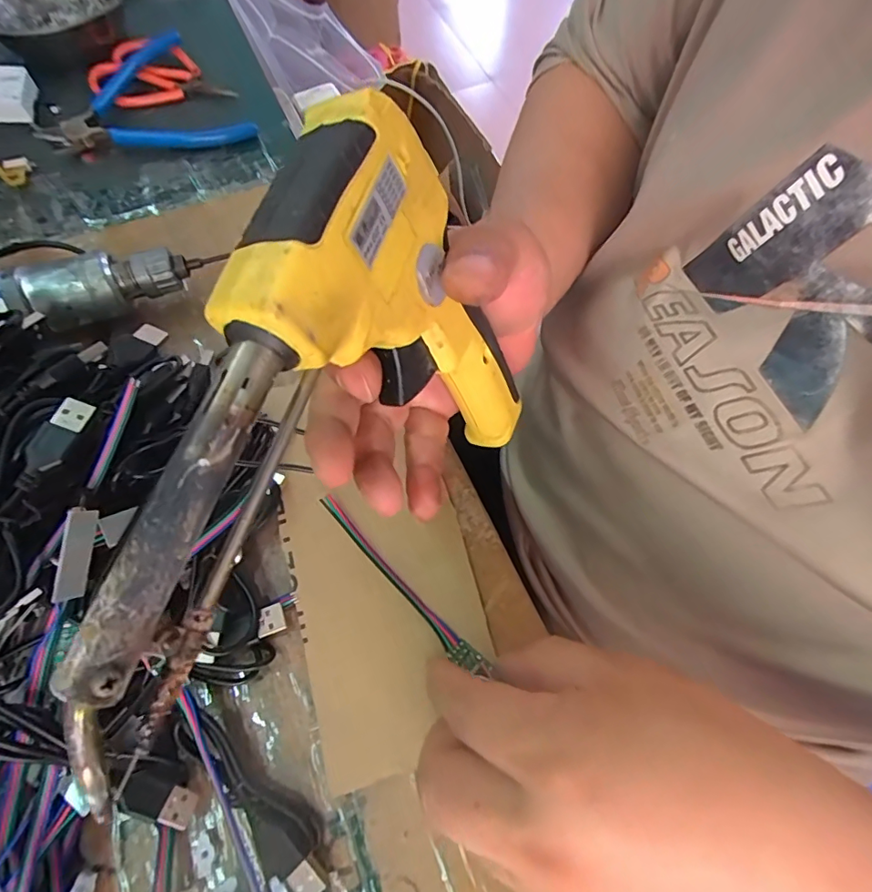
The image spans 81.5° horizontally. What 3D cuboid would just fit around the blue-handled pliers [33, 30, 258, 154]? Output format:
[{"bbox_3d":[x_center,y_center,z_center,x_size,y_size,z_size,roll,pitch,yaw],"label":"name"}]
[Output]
[{"bbox_3d":[-0.232,-0.258,0.390,0.133,0.019,0.136,-34,70,-16],"label":"blue-handled pliers"}]

